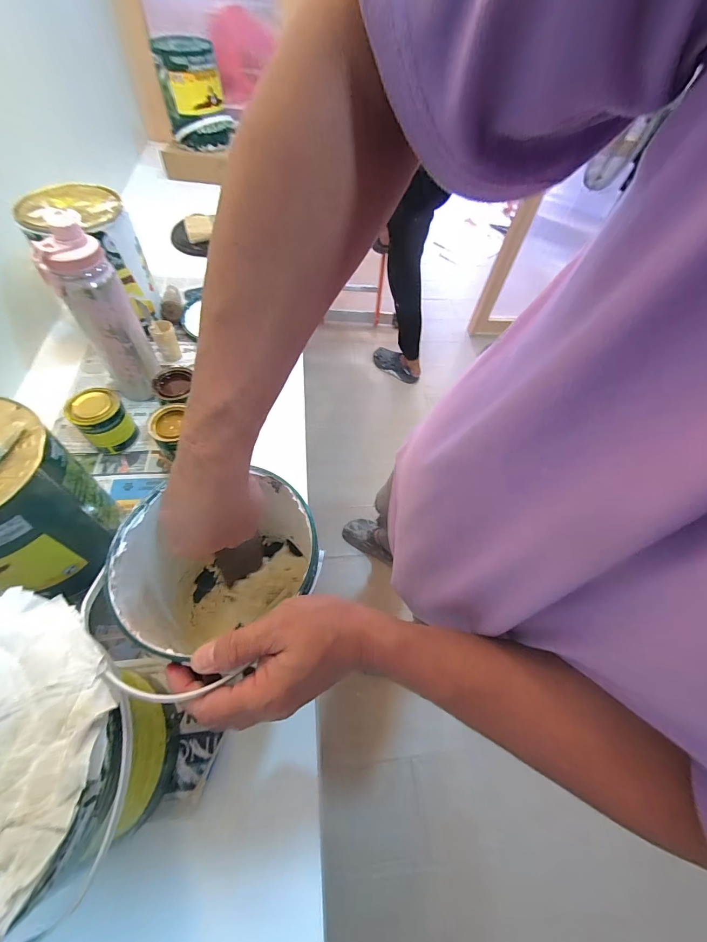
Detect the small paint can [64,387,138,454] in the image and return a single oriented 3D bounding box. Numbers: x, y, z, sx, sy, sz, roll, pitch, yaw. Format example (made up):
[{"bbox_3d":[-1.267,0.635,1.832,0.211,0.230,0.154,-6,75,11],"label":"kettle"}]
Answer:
[{"bbox_3d":[-0.392,-0.077,0.575,0.069,0.082,0.071,2,58,-3],"label":"small paint can"}]

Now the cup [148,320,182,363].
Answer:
[{"bbox_3d":[-0.357,-0.247,0.695,0.042,0.067,0.040,2,58,-3],"label":"cup"}]

